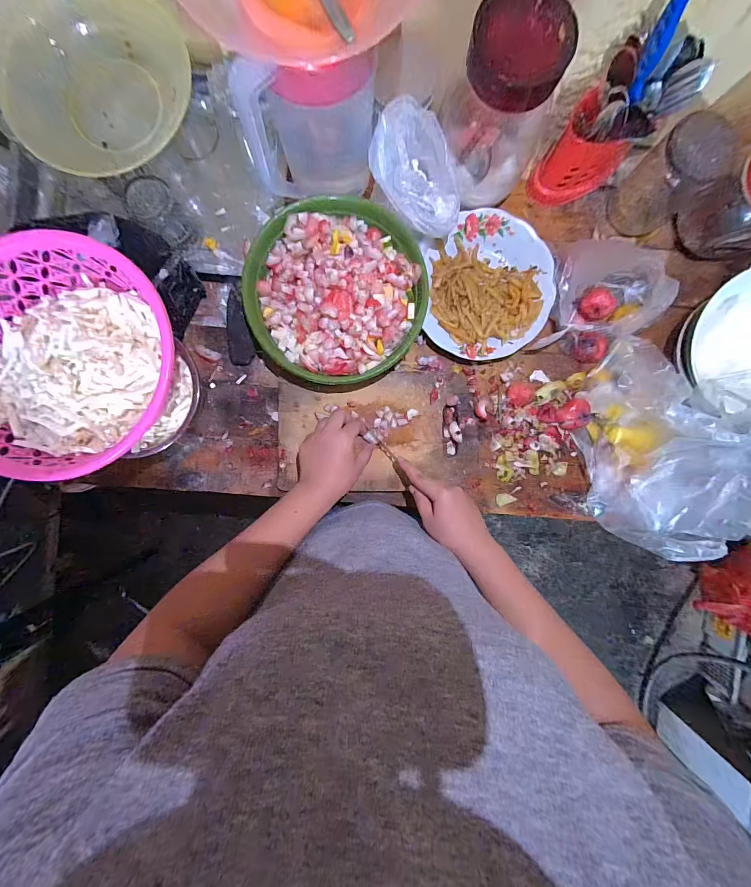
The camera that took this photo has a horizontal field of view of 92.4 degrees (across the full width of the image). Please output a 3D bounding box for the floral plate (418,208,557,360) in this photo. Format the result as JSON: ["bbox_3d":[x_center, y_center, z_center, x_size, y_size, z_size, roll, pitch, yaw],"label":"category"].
[{"bbox_3d":[0.165,-0.232,0.535,0.182,0.035,0.207,-2,92,-1],"label":"floral plate"}]

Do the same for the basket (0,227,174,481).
[{"bbox_3d":[-0.354,-0.097,0.411,0.258,0.070,0.255,0,92,-1],"label":"basket"}]

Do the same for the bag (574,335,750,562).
[{"bbox_3d":[0.393,0.005,0.470,0.152,0.159,0.292,-13,92,-1],"label":"bag"}]

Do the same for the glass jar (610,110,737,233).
[{"bbox_3d":[0.408,-0.370,0.499,0.085,0.135,0.089,0,92,-1],"label":"glass jar"}]

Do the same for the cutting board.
[{"bbox_3d":[-0.020,-0.016,0.544,0.250,0.017,0.173,-2,92,-1],"label":"cutting board"}]

